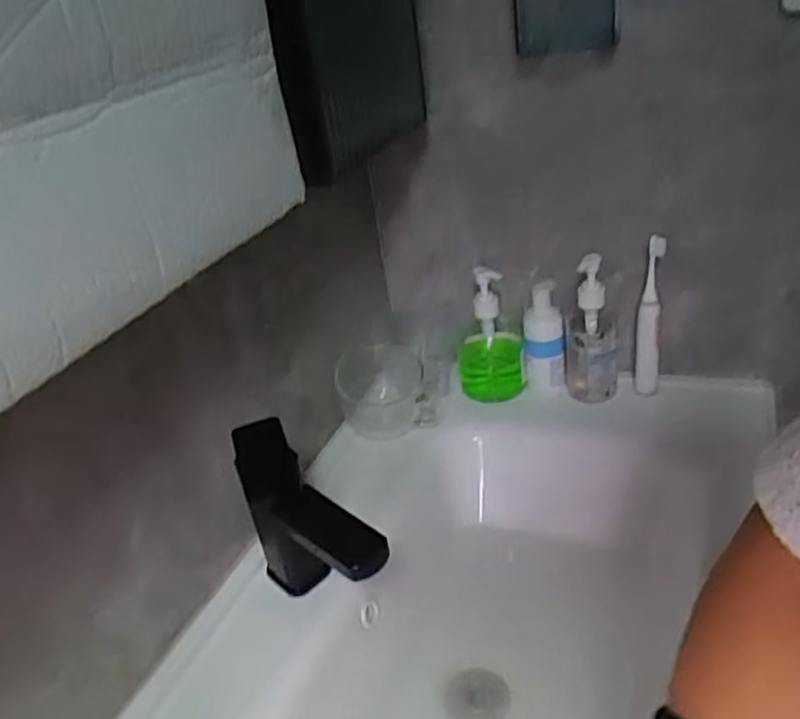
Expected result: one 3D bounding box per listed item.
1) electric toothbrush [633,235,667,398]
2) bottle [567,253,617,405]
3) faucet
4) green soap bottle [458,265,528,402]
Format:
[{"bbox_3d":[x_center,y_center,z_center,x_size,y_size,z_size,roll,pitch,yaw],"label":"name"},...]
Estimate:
[{"bbox_3d":[0.293,-0.052,0.836,0.028,0.195,0.024,0,30,16],"label":"electric toothbrush"},{"bbox_3d":[0.231,-0.034,0.853,0.062,0.185,0.054,-1,30,13],"label":"bottle"},{"bbox_3d":[-0.073,0.156,0.607,0.163,0.187,0.058,20,40,40],"label":"faucet"},{"bbox_3d":[0.112,-0.034,0.892,0.078,0.171,0.054,-6,29,5],"label":"green soap bottle"}]

